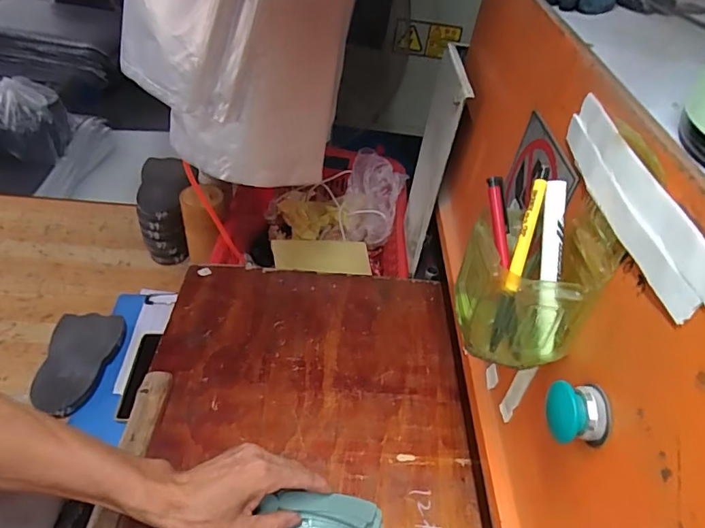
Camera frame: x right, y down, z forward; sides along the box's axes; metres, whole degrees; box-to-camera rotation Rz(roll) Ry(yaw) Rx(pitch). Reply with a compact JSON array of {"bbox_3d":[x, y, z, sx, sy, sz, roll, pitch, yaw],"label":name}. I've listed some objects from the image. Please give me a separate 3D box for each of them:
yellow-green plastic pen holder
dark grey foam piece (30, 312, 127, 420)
[{"bbox_3d":[0.129,0.015,0.348,0.089,0.098,0.082,3,44,-3],"label":"yellow-green plastic pen holder"},{"bbox_3d":[-0.462,0.168,0.824,0.116,0.028,0.198,-2,45,-8],"label":"dark grey foam piece"}]

